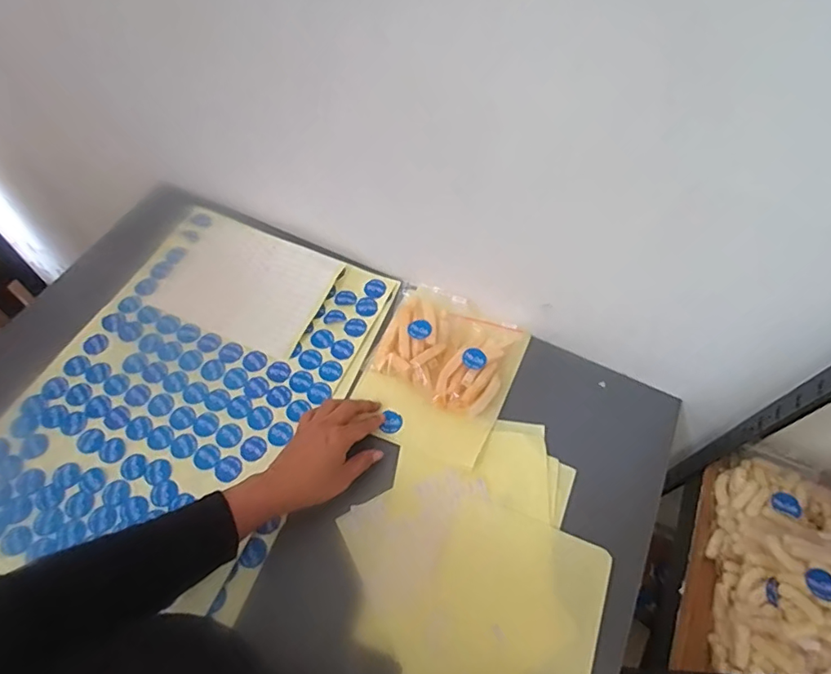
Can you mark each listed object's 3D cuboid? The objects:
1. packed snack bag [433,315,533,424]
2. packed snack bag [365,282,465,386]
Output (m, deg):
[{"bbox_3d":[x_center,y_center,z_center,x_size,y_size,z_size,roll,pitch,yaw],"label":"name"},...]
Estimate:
[{"bbox_3d":[0.079,0.032,0.625,0.082,0.032,0.140,25,61,12],"label":"packed snack bag"},{"bbox_3d":[0.004,-0.009,0.647,0.087,0.032,0.141,21,61,10],"label":"packed snack bag"}]

